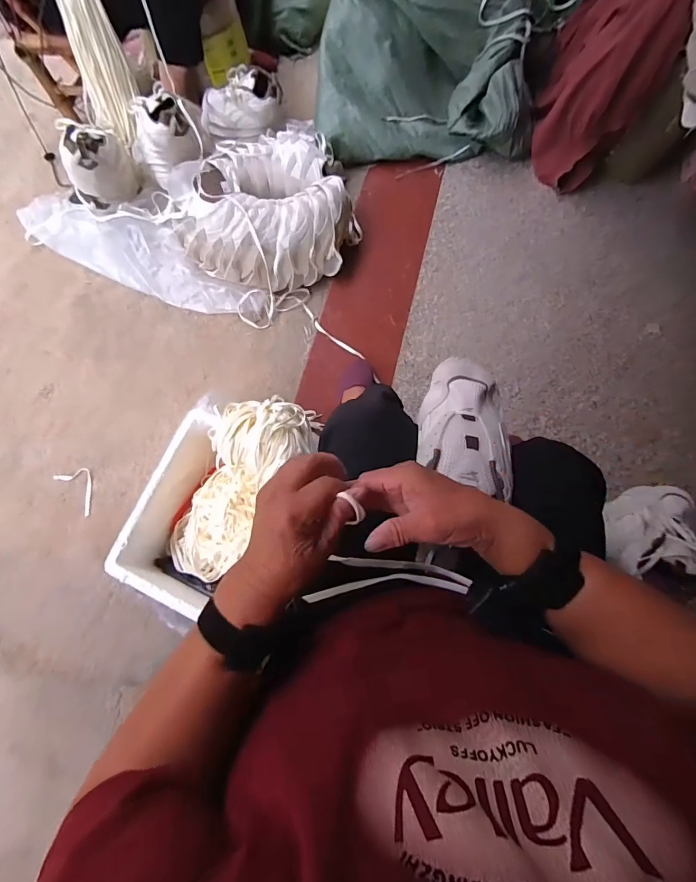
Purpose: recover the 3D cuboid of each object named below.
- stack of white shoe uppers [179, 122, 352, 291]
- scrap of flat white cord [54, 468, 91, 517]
[{"bbox_3d":[-0.231,-0.623,1.054,0.480,0.166,0.454,-4,75,-4],"label":"stack of white shoe uppers"},{"bbox_3d":[-0.631,0.109,0.947,0.069,0.011,0.133,-43,81,-12],"label":"scrap of flat white cord"}]

